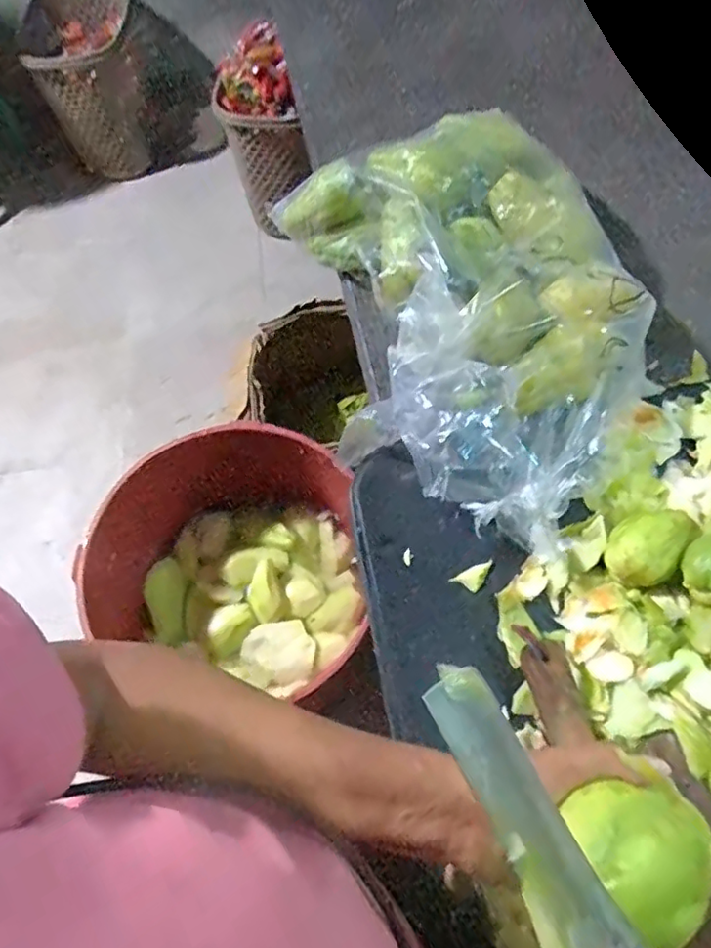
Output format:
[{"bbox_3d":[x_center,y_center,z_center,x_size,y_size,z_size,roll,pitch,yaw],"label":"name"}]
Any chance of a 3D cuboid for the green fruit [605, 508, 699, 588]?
[{"bbox_3d":[0.297,0.067,0.603,0.066,0.048,0.096,33,70,18],"label":"green fruit"}]

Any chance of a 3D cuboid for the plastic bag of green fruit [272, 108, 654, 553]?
[{"bbox_3d":[0.145,-0.197,0.714,0.357,0.130,0.532,-11,63,-2],"label":"plastic bag of green fruit"}]

